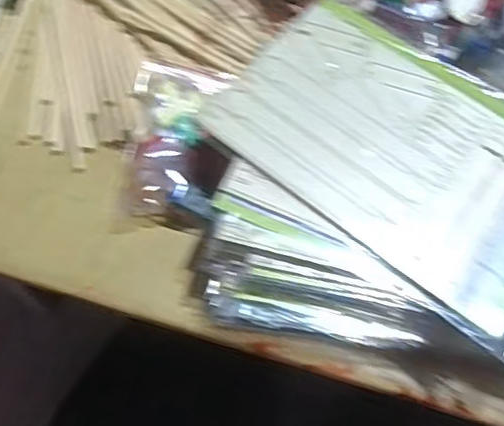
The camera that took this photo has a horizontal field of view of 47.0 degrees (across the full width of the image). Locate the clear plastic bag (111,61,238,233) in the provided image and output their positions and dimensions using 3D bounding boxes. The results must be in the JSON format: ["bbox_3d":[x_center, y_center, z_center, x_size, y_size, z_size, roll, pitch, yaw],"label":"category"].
[{"bbox_3d":[-0.050,-0.046,0.390,0.066,0.021,0.116,7,65,-1],"label":"clear plastic bag"}]

